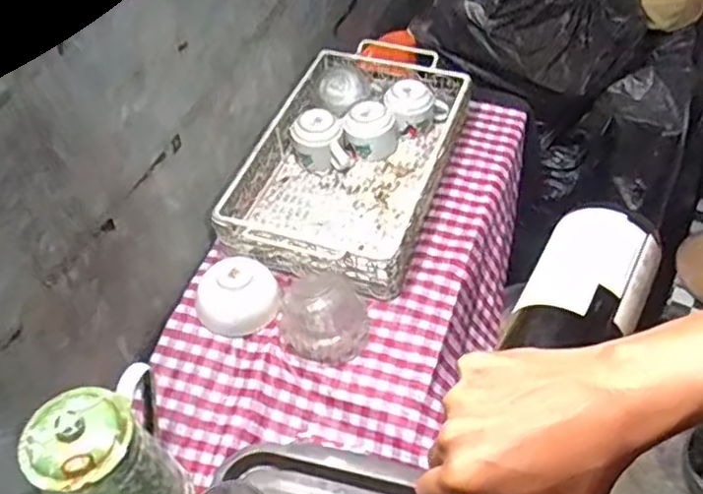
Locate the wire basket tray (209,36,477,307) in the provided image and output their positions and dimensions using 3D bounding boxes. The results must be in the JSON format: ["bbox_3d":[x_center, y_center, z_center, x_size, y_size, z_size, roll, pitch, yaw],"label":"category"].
[{"bbox_3d":[0.000,-0.133,0.998,0.269,0.083,0.435,14,51,14],"label":"wire basket tray"}]

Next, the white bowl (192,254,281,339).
[{"bbox_3d":[-0.149,0.057,0.859,0.100,0.051,0.095,-1,49,1],"label":"white bowl"}]

